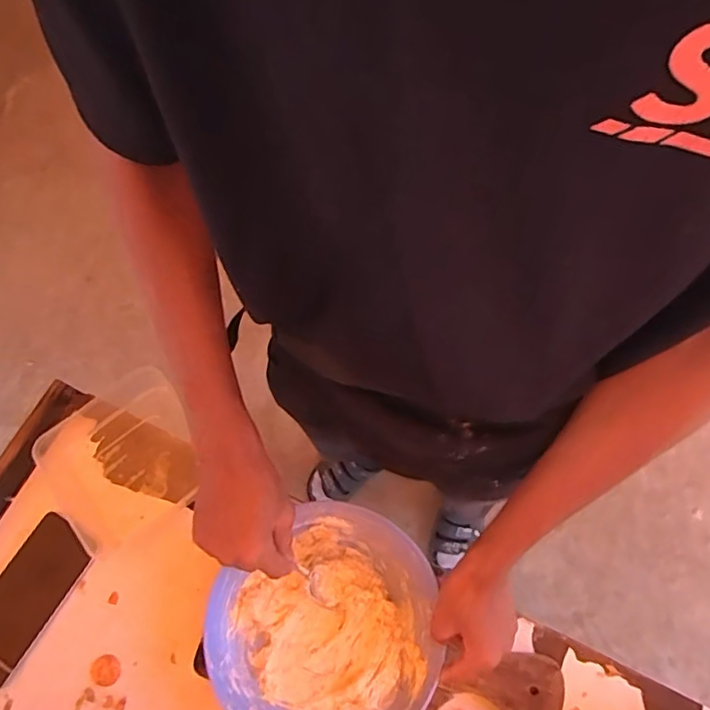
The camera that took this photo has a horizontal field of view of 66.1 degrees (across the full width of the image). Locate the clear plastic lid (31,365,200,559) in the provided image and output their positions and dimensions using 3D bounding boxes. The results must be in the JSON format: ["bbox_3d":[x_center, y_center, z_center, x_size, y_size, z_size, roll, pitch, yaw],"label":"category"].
[{"bbox_3d":[-0.262,0.119,0.620,0.168,0.028,0.164,-35,71,-10],"label":"clear plastic lid"}]

